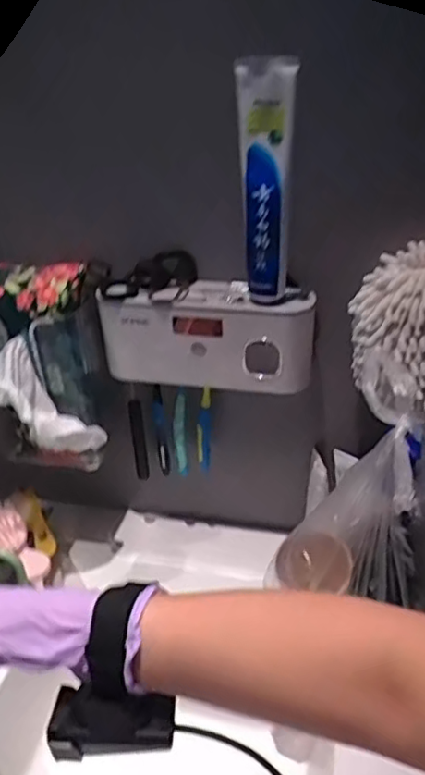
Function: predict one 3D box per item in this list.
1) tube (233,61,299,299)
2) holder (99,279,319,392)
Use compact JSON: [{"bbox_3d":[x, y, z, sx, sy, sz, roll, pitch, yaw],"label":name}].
[{"bbox_3d":[0.044,-0.168,0.512,0.044,0.191,0.026,-1,30,5],"label":"tube"},{"bbox_3d":[-0.005,-0.052,0.615,0.208,0.100,0.050,5,31,15],"label":"holder"}]

